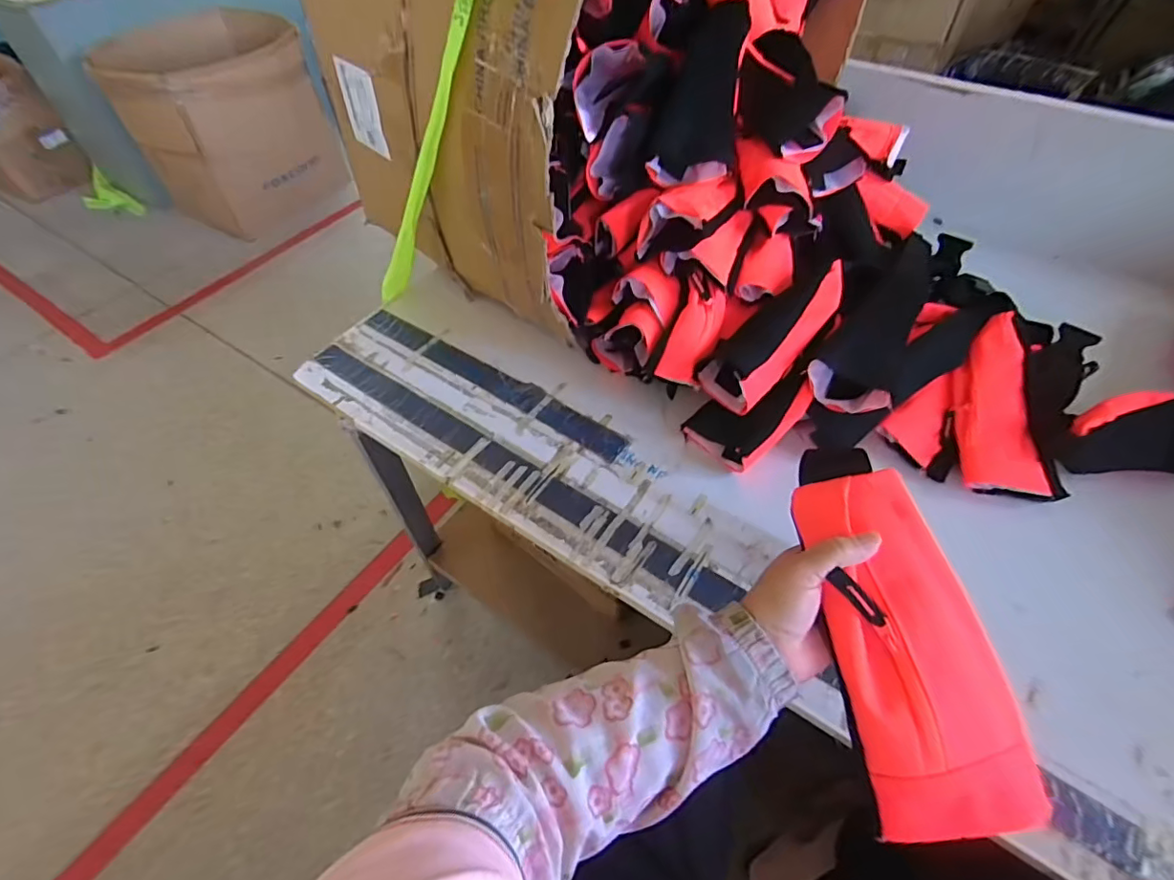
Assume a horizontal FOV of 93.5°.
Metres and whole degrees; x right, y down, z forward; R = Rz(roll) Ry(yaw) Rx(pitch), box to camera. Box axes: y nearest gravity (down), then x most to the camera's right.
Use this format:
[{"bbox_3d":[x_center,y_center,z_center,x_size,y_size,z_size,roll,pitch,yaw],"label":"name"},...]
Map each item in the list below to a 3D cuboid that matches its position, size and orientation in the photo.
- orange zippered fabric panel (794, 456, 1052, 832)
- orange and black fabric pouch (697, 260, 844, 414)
[{"bbox_3d":[0.213,0.128,0.370,0.097,0.047,0.238,-9,73,-9],"label":"orange zippered fabric panel"},{"bbox_3d":[0.228,-0.137,0.652,0.081,0.054,0.227,37,74,23],"label":"orange and black fabric pouch"}]

